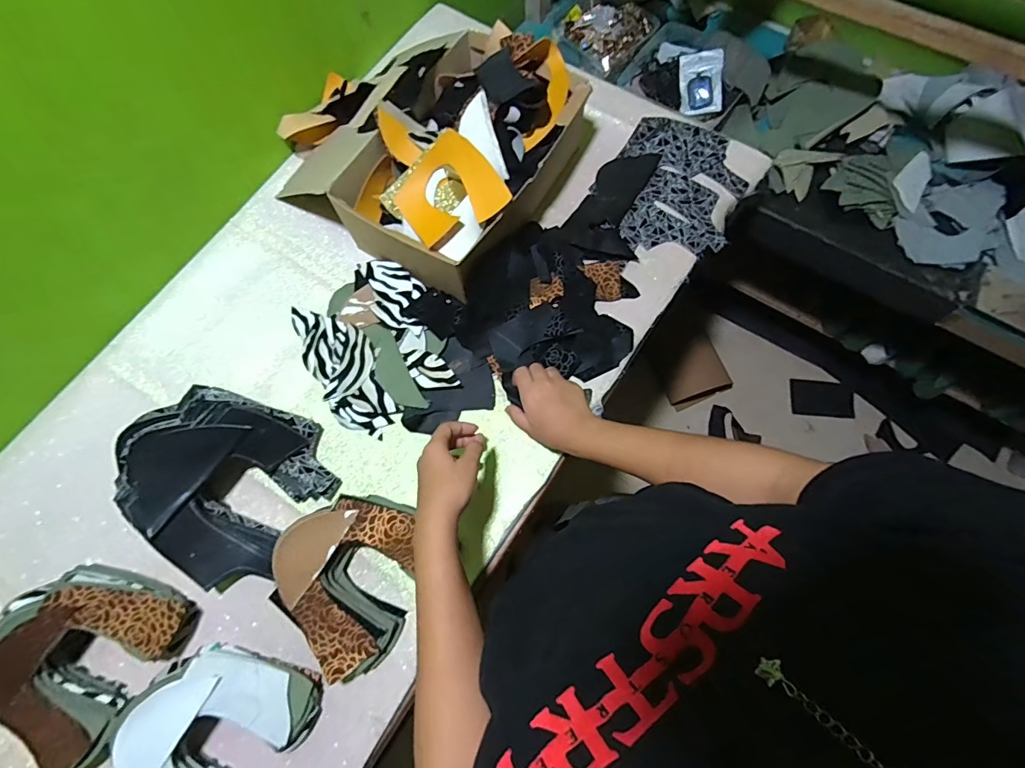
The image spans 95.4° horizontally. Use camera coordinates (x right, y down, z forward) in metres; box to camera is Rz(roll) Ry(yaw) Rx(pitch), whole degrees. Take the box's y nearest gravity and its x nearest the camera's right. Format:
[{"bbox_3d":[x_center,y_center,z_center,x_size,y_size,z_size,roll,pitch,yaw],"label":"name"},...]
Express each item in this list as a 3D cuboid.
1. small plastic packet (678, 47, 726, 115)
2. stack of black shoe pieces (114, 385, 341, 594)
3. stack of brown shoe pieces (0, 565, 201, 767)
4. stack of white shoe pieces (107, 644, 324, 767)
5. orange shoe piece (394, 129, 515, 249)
[{"bbox_3d":[0.328,-0.523,0.805,0.071,0.018,0.100,-5,98,14],"label":"small plastic packet"},{"bbox_3d":[-0.342,0.106,0.535,0.222,0.092,0.205,27,74,11],"label":"stack of black shoe pieces"},{"bbox_3d":[-0.462,0.287,0.485,0.157,0.088,0.180,26,74,10],"label":"stack of brown shoe pieces"},{"bbox_3d":[-0.305,0.348,0.468,0.160,0.081,0.163,30,75,11],"label":"stack of white shoe pieces"},{"bbox_3d":[-0.080,-0.231,0.571,0.121,0.026,0.127,-43,78,25],"label":"orange shoe piece"}]

